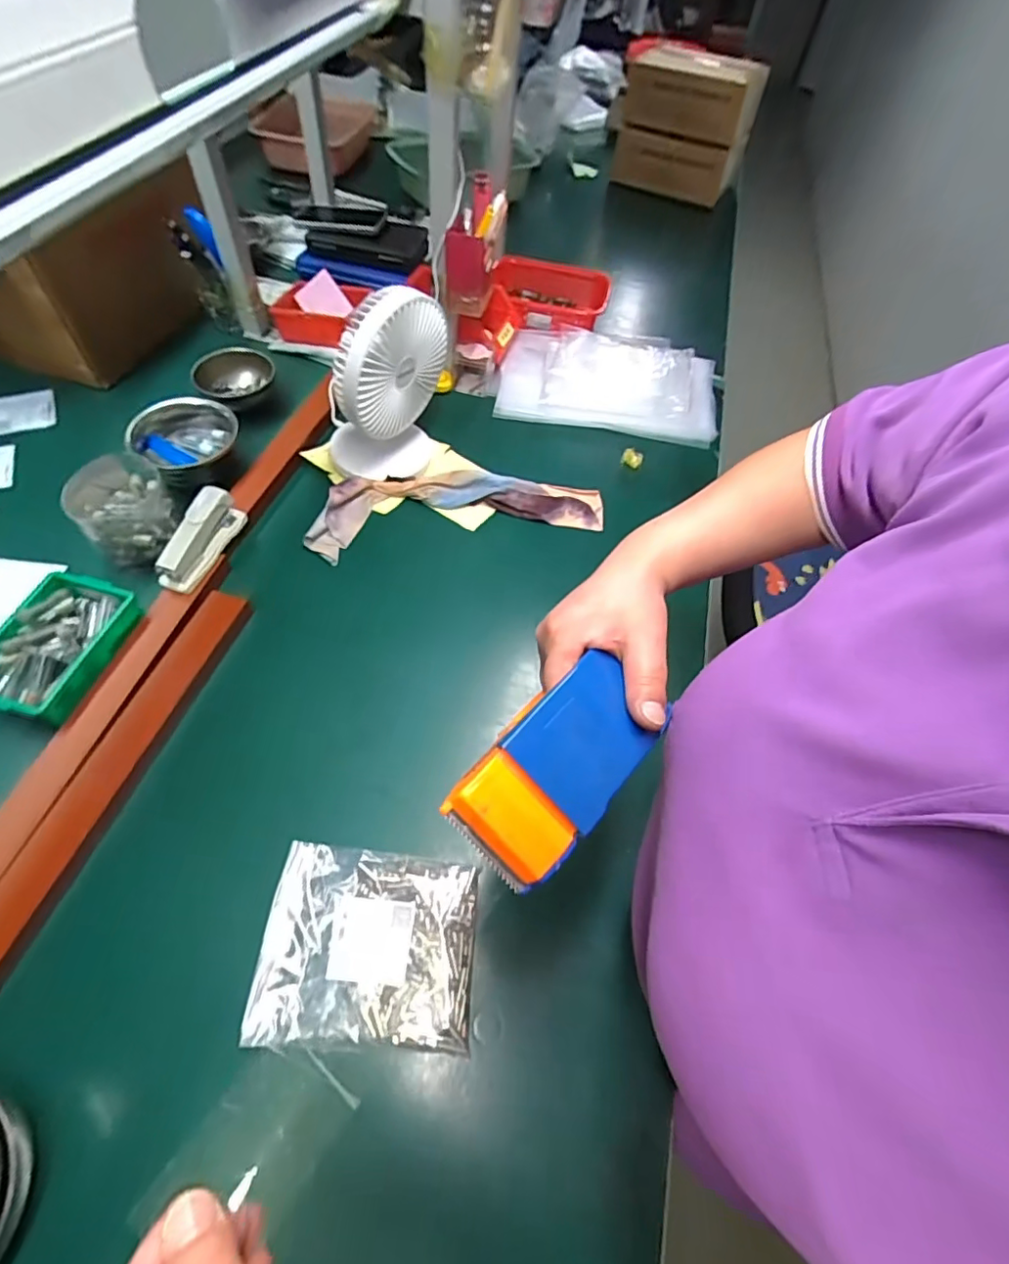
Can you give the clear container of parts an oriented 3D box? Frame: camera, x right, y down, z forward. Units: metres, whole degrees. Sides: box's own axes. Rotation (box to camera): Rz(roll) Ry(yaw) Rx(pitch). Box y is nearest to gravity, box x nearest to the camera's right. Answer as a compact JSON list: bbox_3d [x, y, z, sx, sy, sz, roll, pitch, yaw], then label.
[{"bbox_3d":[-0.434,-0.138,0.650,0.099,0.075,0.102,2,57,-4],"label":"clear container of parts"}]

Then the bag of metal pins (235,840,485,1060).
[{"bbox_3d":[-0.111,0.254,0.463,0.169,0.024,0.141,4,57,-2],"label":"bag of metal pins"}]

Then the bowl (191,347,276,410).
[{"bbox_3d":[-0.385,-0.352,0.801,0.100,0.045,0.114,14,57,4],"label":"bowl"}]

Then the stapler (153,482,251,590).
[{"bbox_3d":[-0.339,-0.105,0.629,0.028,0.057,0.120,16,57,5],"label":"stapler"}]

